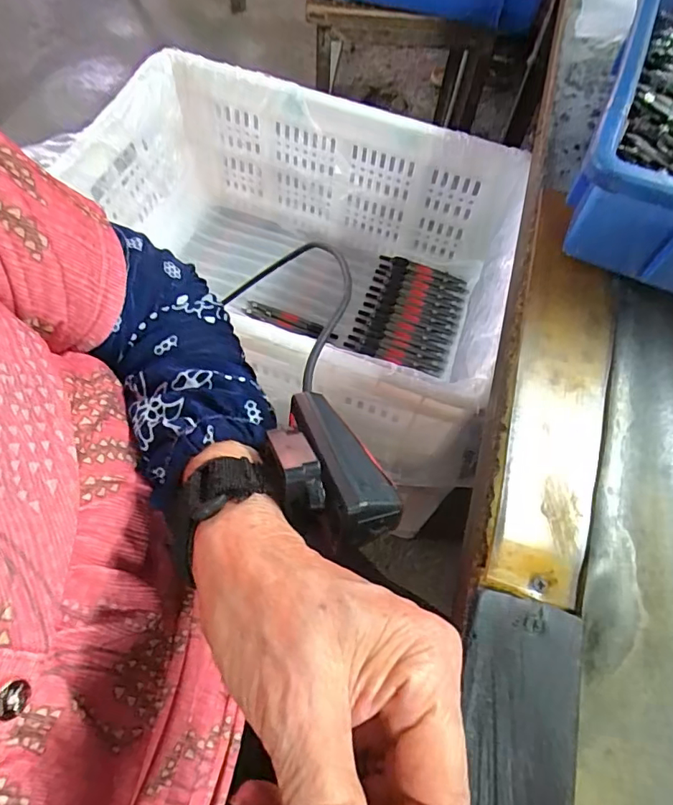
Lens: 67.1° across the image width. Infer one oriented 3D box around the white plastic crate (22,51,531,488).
[{"bbox_3d":[-0.046,-0.155,0.596,0.455,0.211,0.349,18,63,5],"label":"white plastic crate"}]

